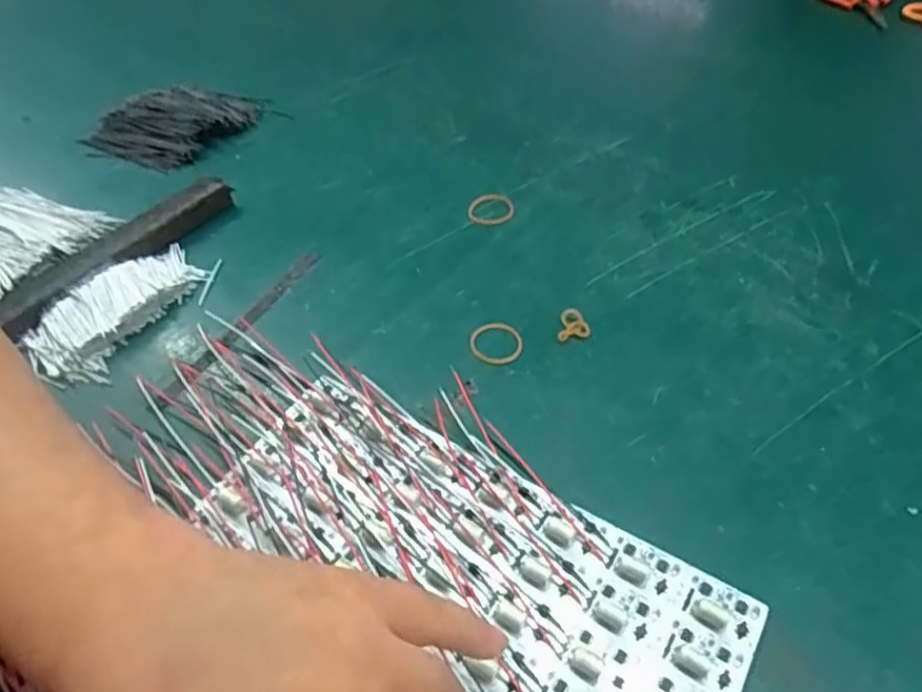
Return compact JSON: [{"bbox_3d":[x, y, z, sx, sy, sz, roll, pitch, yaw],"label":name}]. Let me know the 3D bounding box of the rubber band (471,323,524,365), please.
[{"bbox_3d":[0.020,-0.002,0.396,0.029,0.004,0.030,-2,48,0],"label":"rubber band"}]

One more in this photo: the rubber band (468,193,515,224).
[{"bbox_3d":[0.020,-0.094,0.474,0.032,0.005,0.027,-4,48,-1],"label":"rubber band"}]

